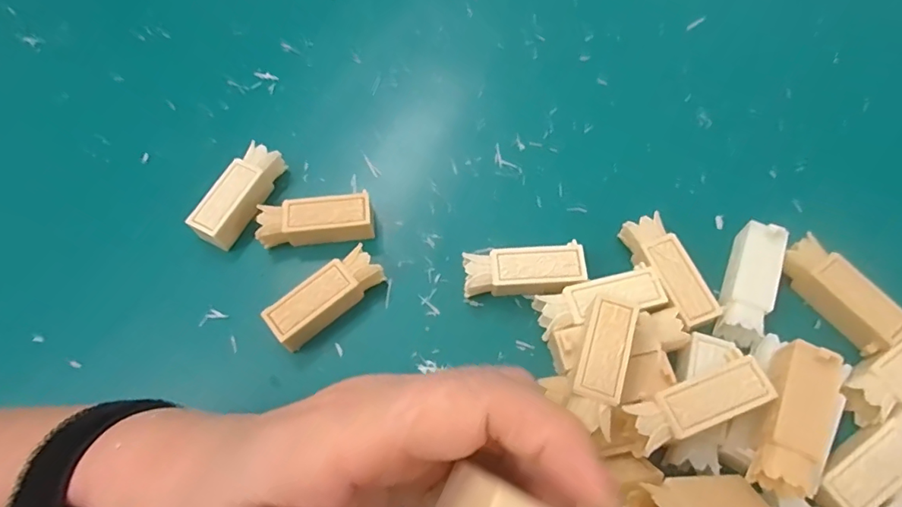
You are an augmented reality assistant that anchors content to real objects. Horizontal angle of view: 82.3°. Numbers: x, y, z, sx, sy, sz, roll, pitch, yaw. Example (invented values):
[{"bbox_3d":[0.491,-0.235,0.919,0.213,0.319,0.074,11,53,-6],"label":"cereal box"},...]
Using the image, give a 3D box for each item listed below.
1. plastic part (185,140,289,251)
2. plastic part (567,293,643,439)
[{"bbox_3d":[-0.119,-0.033,0.292,0.021,0.024,0.062,24,69,13],"label":"plastic part"},{"bbox_3d":[0.066,0.050,0.230,0.020,0.021,0.057,18,68,10],"label":"plastic part"}]

